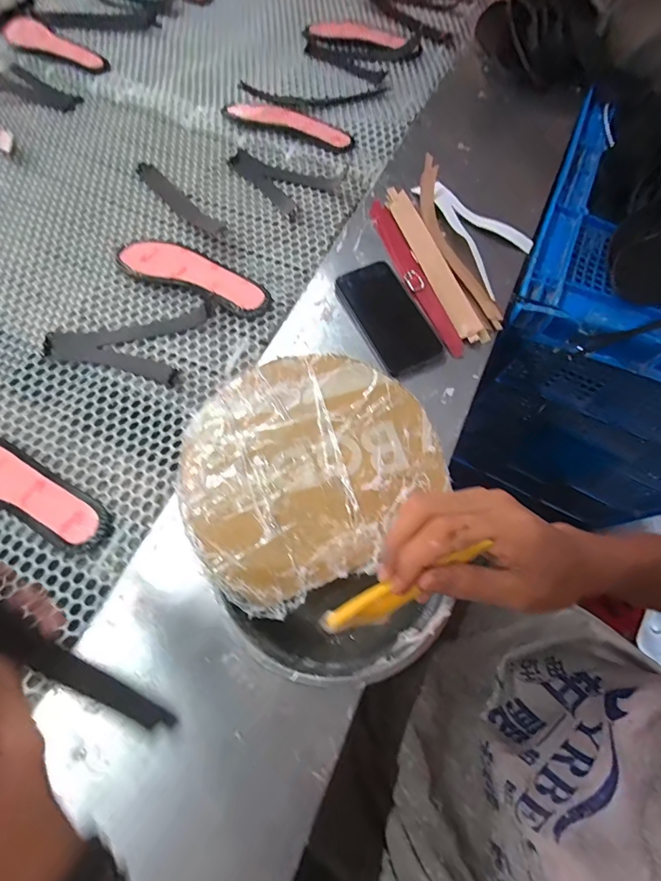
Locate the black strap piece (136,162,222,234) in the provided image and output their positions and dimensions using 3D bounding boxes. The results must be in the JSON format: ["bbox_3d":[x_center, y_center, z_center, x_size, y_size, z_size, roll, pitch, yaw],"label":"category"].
[{"bbox_3d":[-0.237,-0.374,0.610,0.032,0.004,0.203,-41,76,-16],"label":"black strap piece"}]

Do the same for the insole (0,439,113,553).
[{"bbox_3d":[-0.342,0.055,0.427,0.226,0.018,0.074,26,70,7],"label":"insole"}]

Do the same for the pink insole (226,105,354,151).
[{"bbox_3d":[-0.069,-0.534,0.662,0.237,0.023,0.059,26,69,8],"label":"pink insole"}]

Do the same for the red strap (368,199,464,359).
[{"bbox_3d":[0.105,-0.218,0.515,0.027,0.012,0.263,-16,69,-10],"label":"red strap"}]

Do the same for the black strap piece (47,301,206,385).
[{"bbox_3d":[-0.262,-0.142,0.513,0.178,0.007,0.119,14,69,3],"label":"black strap piece"}]

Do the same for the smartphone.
[{"bbox_3d":[0.071,-0.153,0.484,0.079,0.008,0.149,-26,71,-13],"label":"smartphone"}]

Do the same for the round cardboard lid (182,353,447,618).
[{"bbox_3d":[-0.021,0.016,0.347,0.220,0.009,0.196,-29,73,-13],"label":"round cardboard lid"}]

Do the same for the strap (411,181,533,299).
[{"bbox_3d":[0.204,-0.290,0.538,0.099,0.018,0.212,-21,70,-11],"label":"strap"}]

